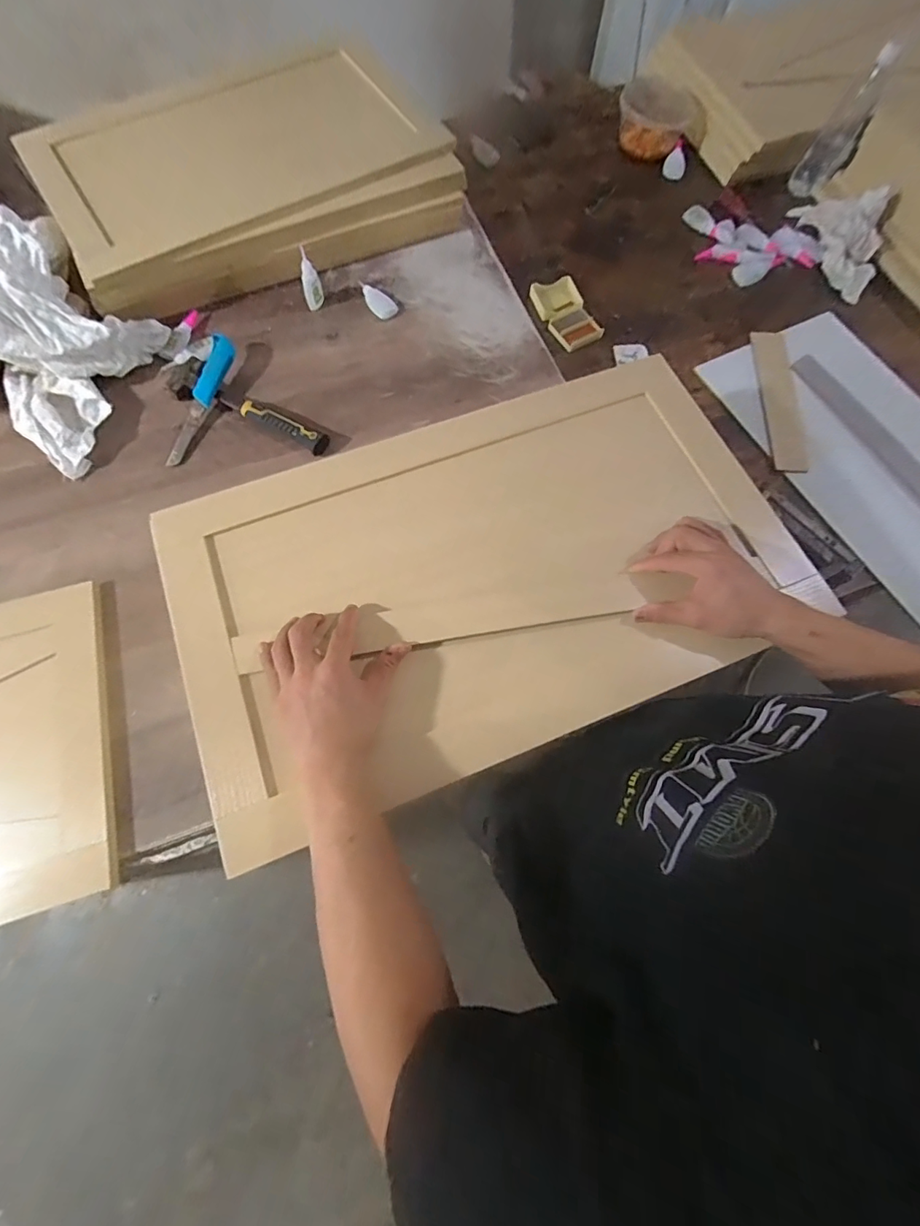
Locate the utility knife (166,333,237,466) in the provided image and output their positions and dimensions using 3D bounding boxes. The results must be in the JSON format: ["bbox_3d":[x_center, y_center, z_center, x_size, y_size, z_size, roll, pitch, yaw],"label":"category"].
[{"bbox_3d":[-0.409,-0.340,0.733,0.034,0.029,0.225,13,72,3],"label":"utility knife"}]

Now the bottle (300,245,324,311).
[{"bbox_3d":[-0.256,-0.568,0.792,0.031,0.083,0.023,-15,73,-6],"label":"bottle"}]

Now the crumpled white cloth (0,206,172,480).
[{"bbox_3d":[-0.624,-0.429,0.706,0.342,0.127,0.251,42,76,12],"label":"crumpled white cloth"}]

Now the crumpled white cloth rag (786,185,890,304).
[{"bbox_3d":[0.685,-0.678,0.820,0.075,0.084,0.222,-14,73,-6],"label":"crumpled white cloth rag"}]

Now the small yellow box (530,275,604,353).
[{"bbox_3d":[0.188,-0.531,0.824,0.078,0.022,0.142,-22,74,-9],"label":"small yellow box"}]

